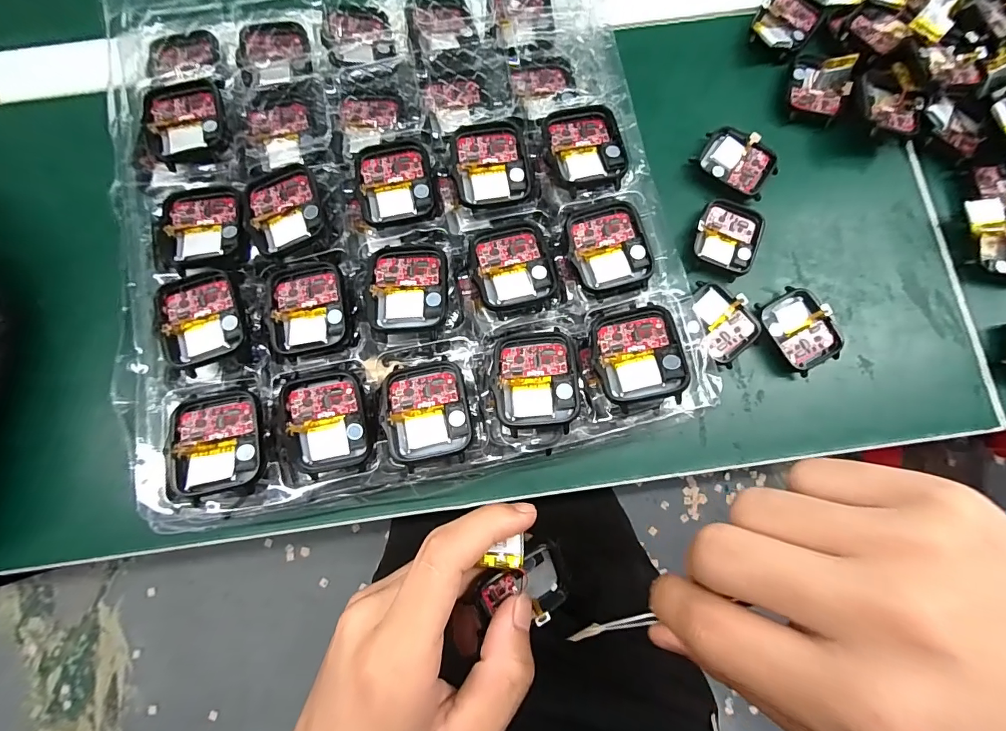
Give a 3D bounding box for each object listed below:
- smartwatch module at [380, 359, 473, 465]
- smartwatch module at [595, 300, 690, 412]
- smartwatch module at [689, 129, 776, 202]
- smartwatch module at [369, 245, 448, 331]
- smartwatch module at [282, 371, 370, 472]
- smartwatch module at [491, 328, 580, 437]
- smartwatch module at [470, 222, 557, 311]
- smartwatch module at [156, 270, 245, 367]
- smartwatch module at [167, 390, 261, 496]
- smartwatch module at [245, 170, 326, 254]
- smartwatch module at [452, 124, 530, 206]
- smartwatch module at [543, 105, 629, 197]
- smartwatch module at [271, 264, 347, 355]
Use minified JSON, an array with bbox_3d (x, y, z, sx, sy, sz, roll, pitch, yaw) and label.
[{"bbox_3d":[-0.034,0.020,0.193,0.038,0.006,0.044,-10,80,-2],"label":"smartwatch module"},{"bbox_3d":[0.061,-0.005,0.193,0.036,0.013,0.044,-7,80,-1],"label":"smartwatch module"},{"bbox_3d":[0.146,-0.127,0.266,0.046,0.010,0.034,28,81,5],"label":"smartwatch module"},{"bbox_3d":[-0.044,-0.038,0.204,0.036,0.006,0.041,-1,79,0],"label":"smartwatch module"},{"bbox_3d":[-0.080,0.026,0.196,0.035,0.013,0.042,-8,80,-1],"label":"smartwatch module"},{"bbox_3d":[0.015,0.006,0.194,0.037,0.006,0.046,0,79,0],"label":"smartwatch module"},{"bbox_3d":[0.004,-0.049,0.209,0.037,0.005,0.042,-13,80,-2],"label":"smartwatch module"},{"bbox_3d":[-0.142,-0.023,0.201,0.035,0.005,0.043,-13,80,-2],"label":"smartwatch module"},{"bbox_3d":[-0.127,0.033,0.190,0.036,0.009,0.043,-7,80,-1],"label":"smartwatch module"},{"bbox_3d":[-0.107,-0.077,0.211,0.037,0.011,0.039,-16,80,-3],"label":"smartwatch module"},{"bbox_3d":[-0.006,-0.103,0.217,0.037,0.008,0.041,-5,80,-1],"label":"smartwatch module"},{"bbox_3d":[0.041,-0.108,0.217,0.037,0.010,0.046,-12,80,-2],"label":"smartwatch module"},{"bbox_3d":[-0.094,-0.028,0.208,0.036,0.006,0.042,-11,80,-2],"label":"smartwatch module"}]

